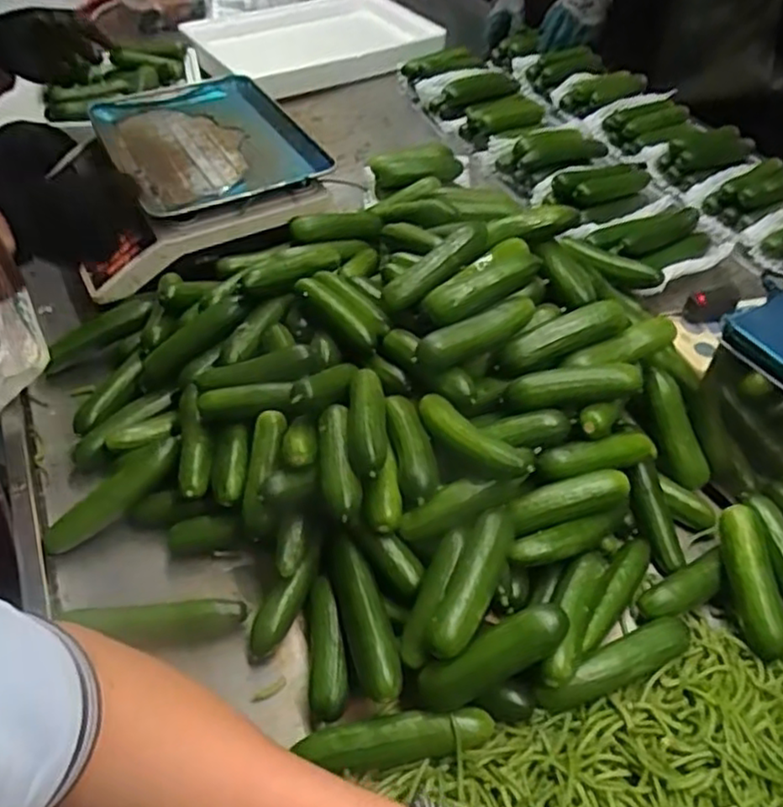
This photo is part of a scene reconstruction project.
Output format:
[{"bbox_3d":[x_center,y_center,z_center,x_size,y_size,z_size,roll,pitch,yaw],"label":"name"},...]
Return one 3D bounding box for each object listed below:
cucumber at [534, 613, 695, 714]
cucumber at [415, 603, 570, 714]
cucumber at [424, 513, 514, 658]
[{"bbox_3d":[0.162,0.190,0.489,0.126,0.021,0.027,-19,49,-17],"label":"cucumber"},{"bbox_3d":[0.067,0.175,0.461,0.115,0.032,0.028,-34,49,8],"label":"cucumber"},{"bbox_3d":[0.058,0.124,0.478,0.031,0.029,0.110,18,49,17],"label":"cucumber"}]

